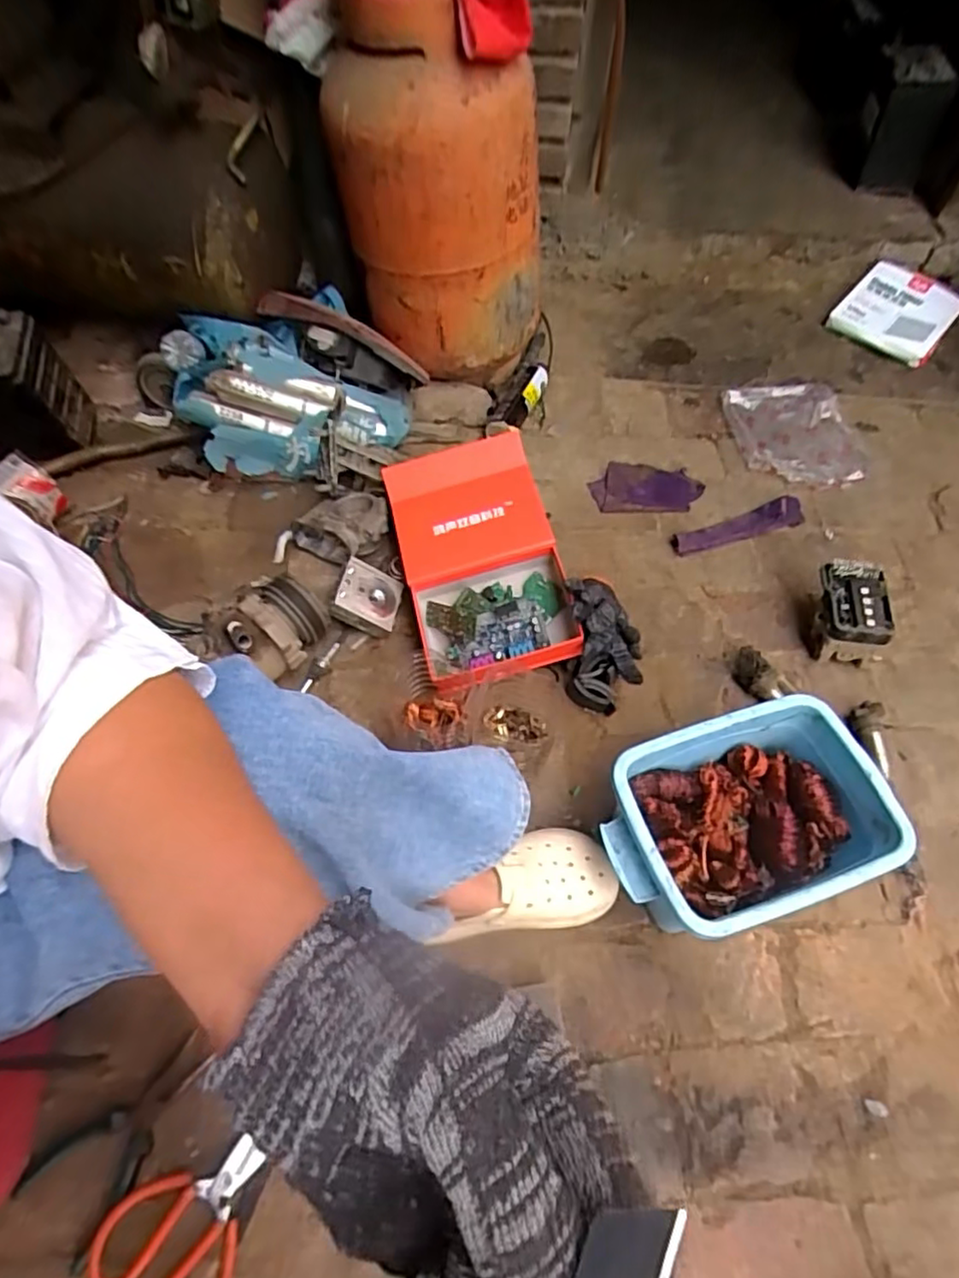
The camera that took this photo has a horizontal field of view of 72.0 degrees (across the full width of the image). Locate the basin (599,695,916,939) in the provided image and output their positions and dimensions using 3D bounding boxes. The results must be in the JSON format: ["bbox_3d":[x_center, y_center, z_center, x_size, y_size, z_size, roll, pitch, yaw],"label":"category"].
[{"bbox_3d":[0.277,0.206,0.730,0.283,0.138,0.197,-15,59,-11],"label":"basin"}]

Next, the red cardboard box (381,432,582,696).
[{"bbox_3d":[-0.002,-0.121,0.947,0.211,0.147,0.381,-13,58,-10],"label":"red cardboard box"}]

